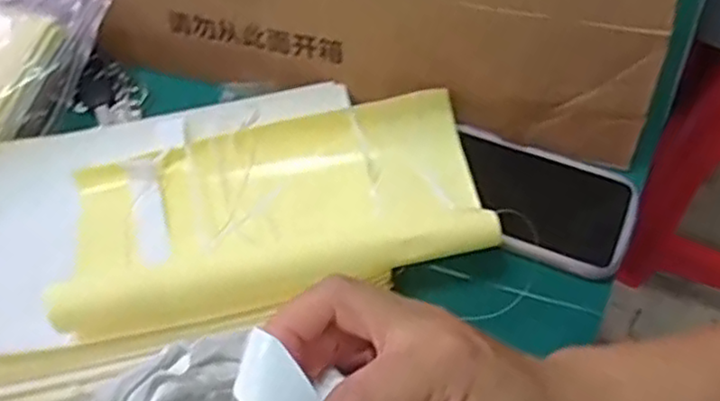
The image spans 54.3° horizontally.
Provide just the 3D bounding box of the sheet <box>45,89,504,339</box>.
[{"bbox_3d":[-0.059,0.007,0.467,0.270,0.034,0.134,-9,55,-1],"label":"sheet"}]

